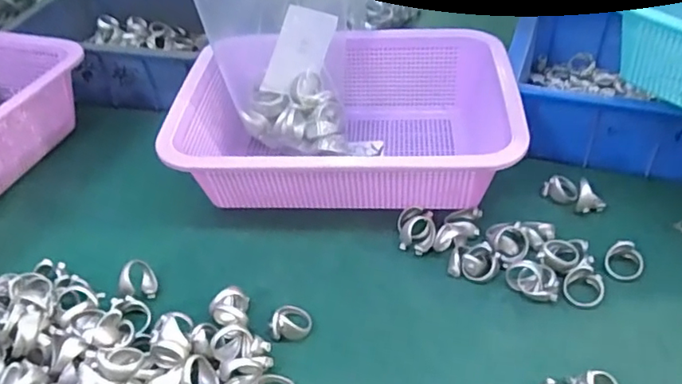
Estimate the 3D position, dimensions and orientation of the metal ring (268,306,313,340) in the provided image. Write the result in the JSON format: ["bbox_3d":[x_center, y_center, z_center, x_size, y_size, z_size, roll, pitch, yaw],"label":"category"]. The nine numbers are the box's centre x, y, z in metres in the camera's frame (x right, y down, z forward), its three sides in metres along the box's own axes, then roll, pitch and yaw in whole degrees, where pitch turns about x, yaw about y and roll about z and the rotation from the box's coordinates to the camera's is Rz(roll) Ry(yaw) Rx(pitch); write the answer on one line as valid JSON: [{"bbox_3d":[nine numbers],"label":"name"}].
[{"bbox_3d":[-0.033,0.082,0.362,0.026,0.017,0.022,-9,41,-5],"label":"metal ring"}]

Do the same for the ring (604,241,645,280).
[{"bbox_3d":[0.192,0.046,0.378,0.024,0.016,0.023,-3,40,2],"label":"ring"}]

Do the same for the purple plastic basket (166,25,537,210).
[{"bbox_3d":[0.002,-0.055,0.467,0.261,0.085,0.164,-1,41,4],"label":"purple plastic basket"}]

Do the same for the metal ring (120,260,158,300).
[{"bbox_3d":[-0.141,0.061,0.394,0.027,0.012,0.026,28,45,-32],"label":"metal ring"}]

